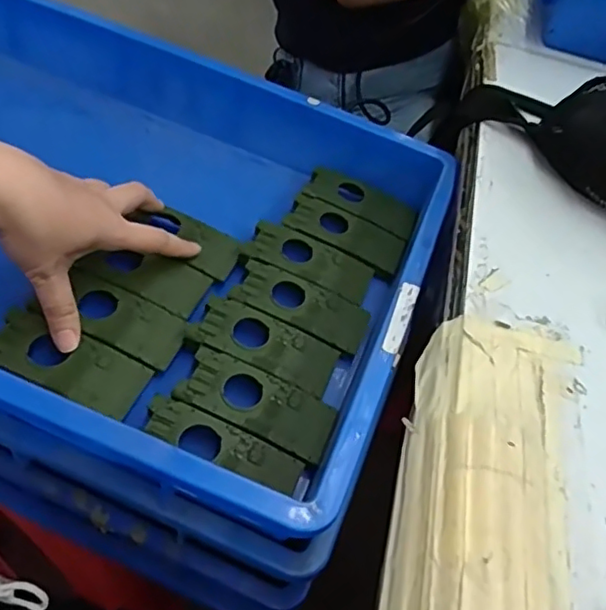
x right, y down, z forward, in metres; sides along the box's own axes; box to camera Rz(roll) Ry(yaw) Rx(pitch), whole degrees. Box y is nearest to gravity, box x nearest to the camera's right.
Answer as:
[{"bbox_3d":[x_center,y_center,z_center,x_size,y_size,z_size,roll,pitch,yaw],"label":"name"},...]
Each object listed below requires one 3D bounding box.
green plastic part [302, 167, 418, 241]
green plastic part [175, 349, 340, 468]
[{"bbox_3d":[0.054,-0.093,0.558,0.101,0.007,0.041,25,49,0],"label":"green plastic part"},{"bbox_3d":[-0.030,0.065,0.405,0.102,0.004,0.044,25,48,2],"label":"green plastic part"}]

